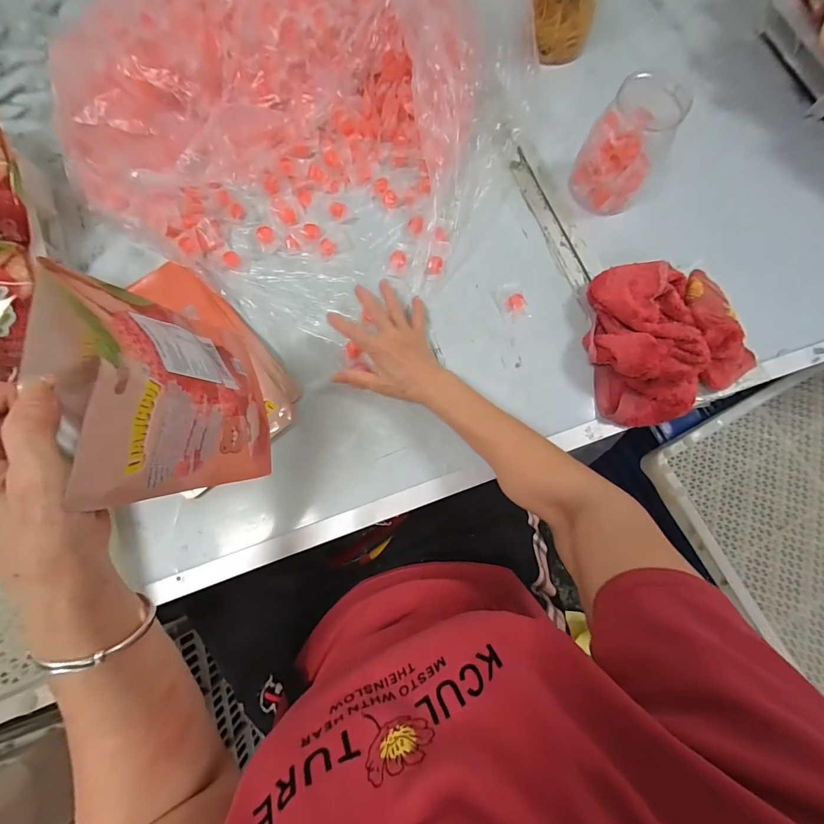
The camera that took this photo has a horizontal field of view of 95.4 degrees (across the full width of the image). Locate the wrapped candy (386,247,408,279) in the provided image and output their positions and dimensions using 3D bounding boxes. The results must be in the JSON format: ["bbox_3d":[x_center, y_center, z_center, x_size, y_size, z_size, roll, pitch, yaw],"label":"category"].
[{"bbox_3d":[-0.019,-0.206,0.515,0.026,0.009,0.042,10,77,2],"label":"wrapped candy"}]

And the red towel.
[{"bbox_3d":[0.313,-0.099,0.460,0.195,0.075,0.200,-16,77,-4],"label":"red towel"}]

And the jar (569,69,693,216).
[{"bbox_3d":[0.278,-0.343,0.491,0.101,0.126,0.101,30,78,6],"label":"jar"}]

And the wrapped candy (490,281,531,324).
[{"bbox_3d":[0.136,-0.149,0.503,0.040,0.012,0.056,-17,77,-5],"label":"wrapped candy"}]

